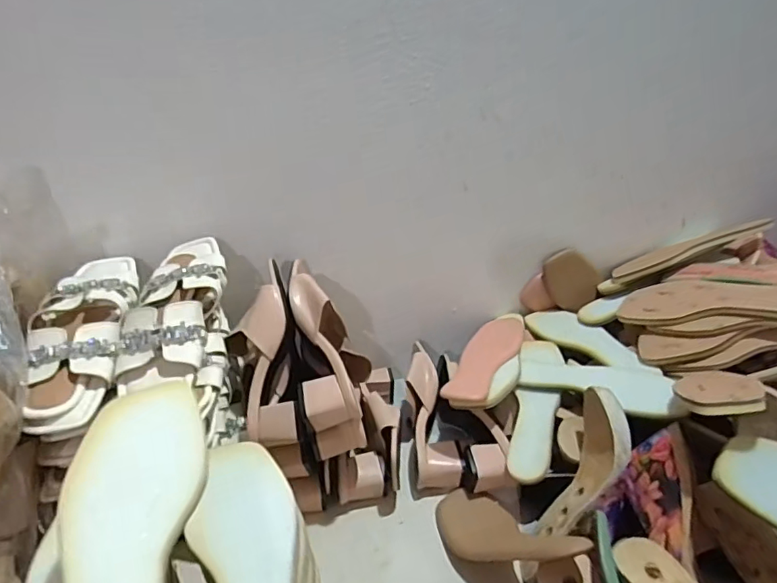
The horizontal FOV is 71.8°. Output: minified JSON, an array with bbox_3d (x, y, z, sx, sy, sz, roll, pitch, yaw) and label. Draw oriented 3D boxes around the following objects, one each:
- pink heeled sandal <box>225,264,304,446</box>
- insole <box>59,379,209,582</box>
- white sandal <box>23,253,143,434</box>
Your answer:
[{"bbox_3d":[-0.151,0.091,0.668,0.084,0.199,0.120,-3,-10,-25],"label":"pink heeled sandal"},{"bbox_3d":[-0.146,0.149,0.307,0.074,0.015,0.238,-8,42,-12],"label":"insole"},{"bbox_3d":[-0.342,0.041,0.606,0.103,0.068,0.243,-9,33,-13],"label":"white sandal"}]

